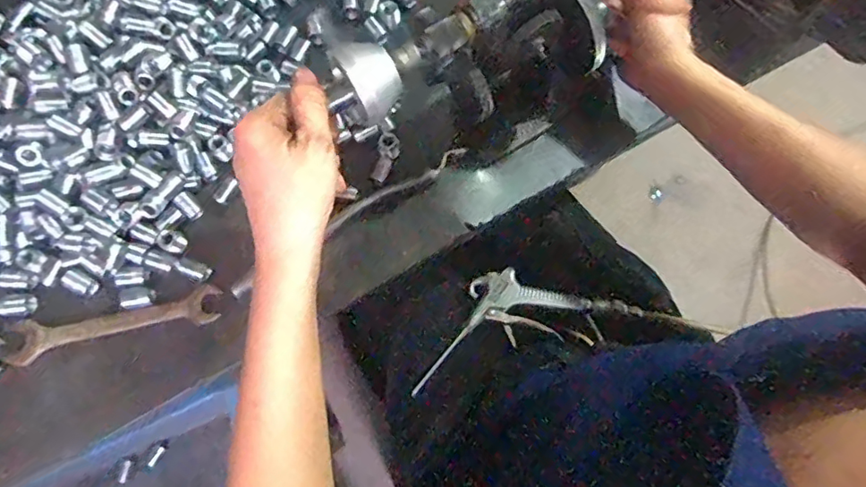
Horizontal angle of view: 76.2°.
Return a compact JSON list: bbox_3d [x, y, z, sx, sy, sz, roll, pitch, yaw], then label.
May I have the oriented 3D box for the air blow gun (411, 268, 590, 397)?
[{"bbox_3d":[0.064,0.080,0.594,0.194,0.033,0.093,-16,76,-6],"label":"air blow gun"}]

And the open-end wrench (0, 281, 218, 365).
[{"bbox_3d":[-0.263,0.066,0.460,0.168,0.006,0.034,-12,75,-5],"label":"open-end wrench"}]

